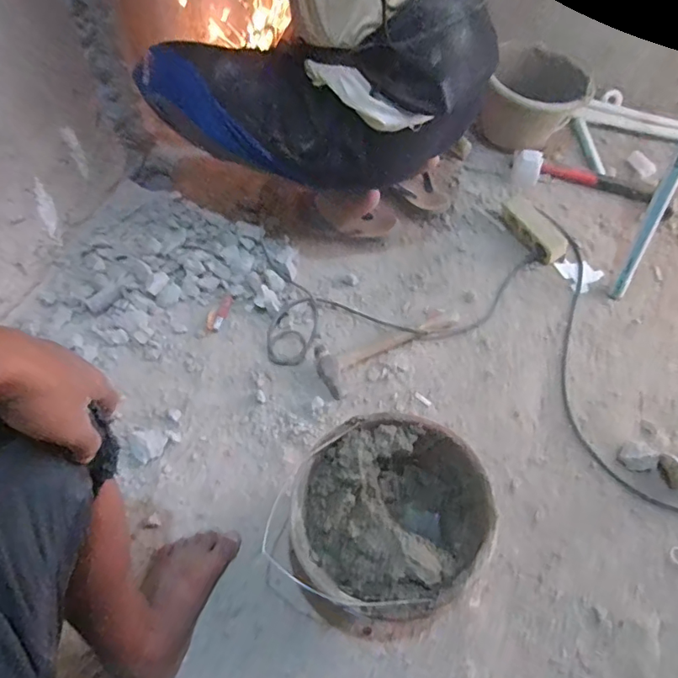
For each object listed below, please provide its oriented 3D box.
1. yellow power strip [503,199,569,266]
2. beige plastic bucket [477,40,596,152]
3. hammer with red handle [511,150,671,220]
[{"bbox_3d":[0.399,-0.226,1.039,0.046,0.052,0.159,-22,61,-16],"label":"yellow power strip"},{"bbox_3d":[0.460,-0.565,1.198,0.220,0.149,0.215,0,57,-1],"label":"beige plastic bucket"},{"bbox_3d":[0.558,-0.347,1.110,0.348,0.057,0.091,17,58,9],"label":"hammer with red handle"}]

